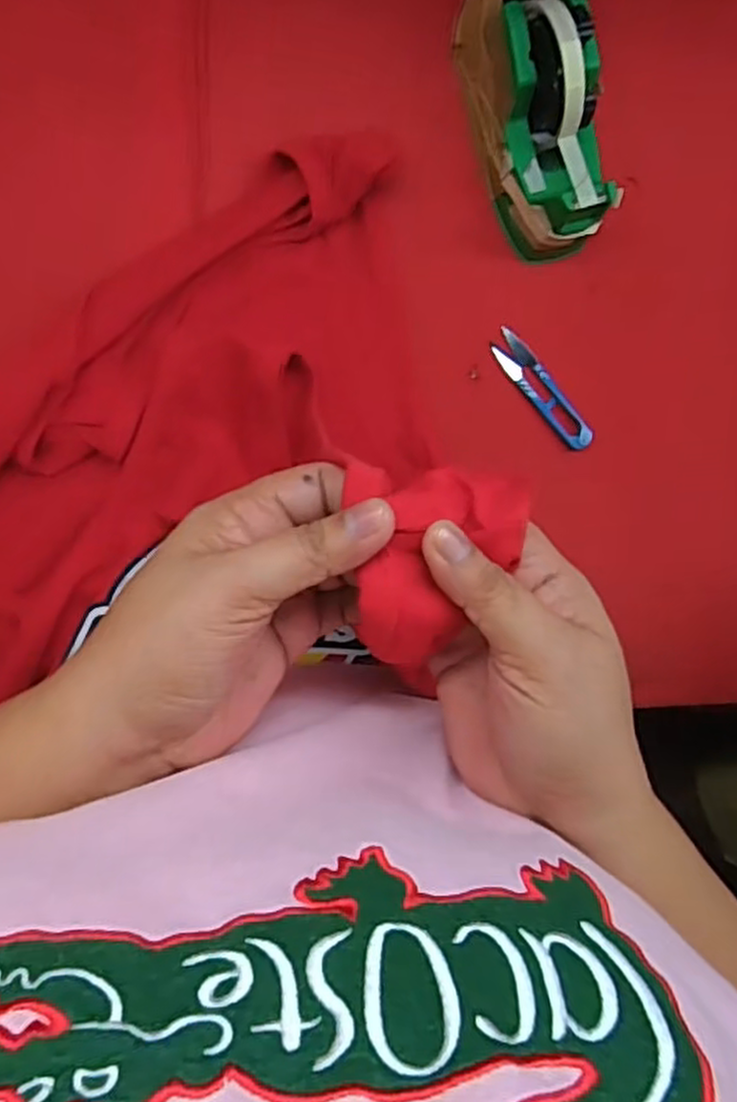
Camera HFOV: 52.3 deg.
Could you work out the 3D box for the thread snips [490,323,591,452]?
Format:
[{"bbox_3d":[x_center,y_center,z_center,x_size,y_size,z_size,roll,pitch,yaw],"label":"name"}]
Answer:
[{"bbox_3d":[0.129,-0.118,0.555,0.027,0.011,0.102,-40,95,-6],"label":"thread snips"}]

